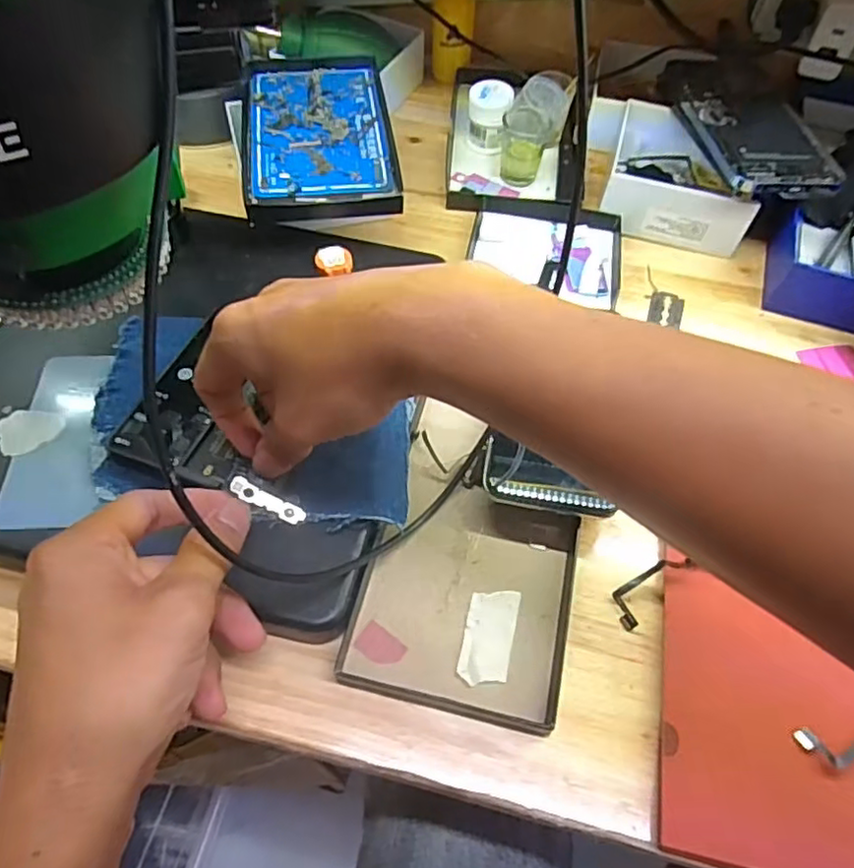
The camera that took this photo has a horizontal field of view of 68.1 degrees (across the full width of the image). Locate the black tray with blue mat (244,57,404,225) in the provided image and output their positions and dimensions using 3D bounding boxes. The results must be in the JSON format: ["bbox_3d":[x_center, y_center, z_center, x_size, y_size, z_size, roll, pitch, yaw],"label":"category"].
[{"bbox_3d":[-0.076,-0.209,0.439,0.095,0.020,0.175,-6,58,-7],"label":"black tray with blue mat"}]

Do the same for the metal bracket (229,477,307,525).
[{"bbox_3d":[-0.077,0.032,0.303,0.039,0.004,0.009,31,59,-9],"label":"metal bracket"}]

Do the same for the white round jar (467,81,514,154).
[{"bbox_3d":[0.048,-0.250,0.500,0.032,0.049,0.031,2,58,-2],"label":"white round jar"}]

